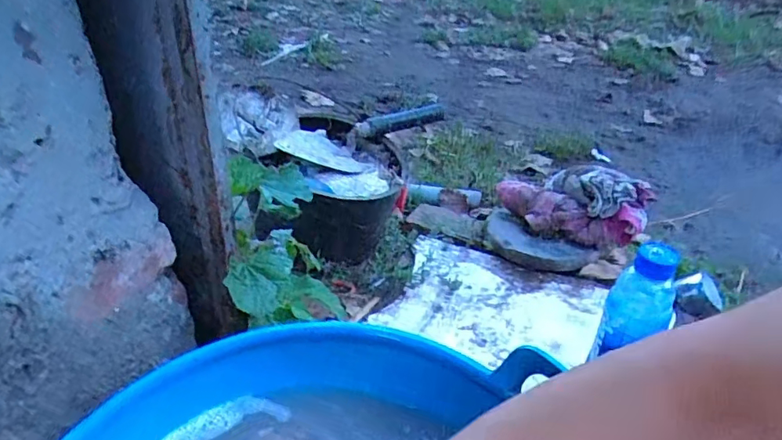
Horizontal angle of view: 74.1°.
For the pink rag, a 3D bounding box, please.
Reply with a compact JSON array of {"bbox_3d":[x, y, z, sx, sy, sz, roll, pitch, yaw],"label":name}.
[{"bbox_3d":[0.312,-0.039,0.913,0.256,0.111,0.098,25,39,31],"label":"pink rag"}]

